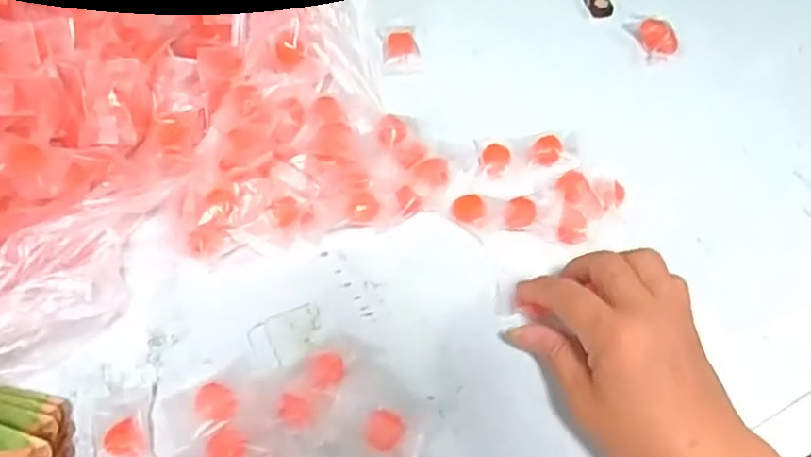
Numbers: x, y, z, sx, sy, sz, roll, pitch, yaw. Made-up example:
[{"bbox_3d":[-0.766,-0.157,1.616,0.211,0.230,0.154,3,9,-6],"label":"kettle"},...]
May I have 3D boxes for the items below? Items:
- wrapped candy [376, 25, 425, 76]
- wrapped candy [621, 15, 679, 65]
[{"bbox_3d":[-0.003,-0.137,0.492,0.032,0.011,0.049,-4,58,-5],"label":"wrapped candy"},{"bbox_3d":[0.195,-0.150,0.511,0.027,0.019,0.045,-13,59,-11],"label":"wrapped candy"}]

